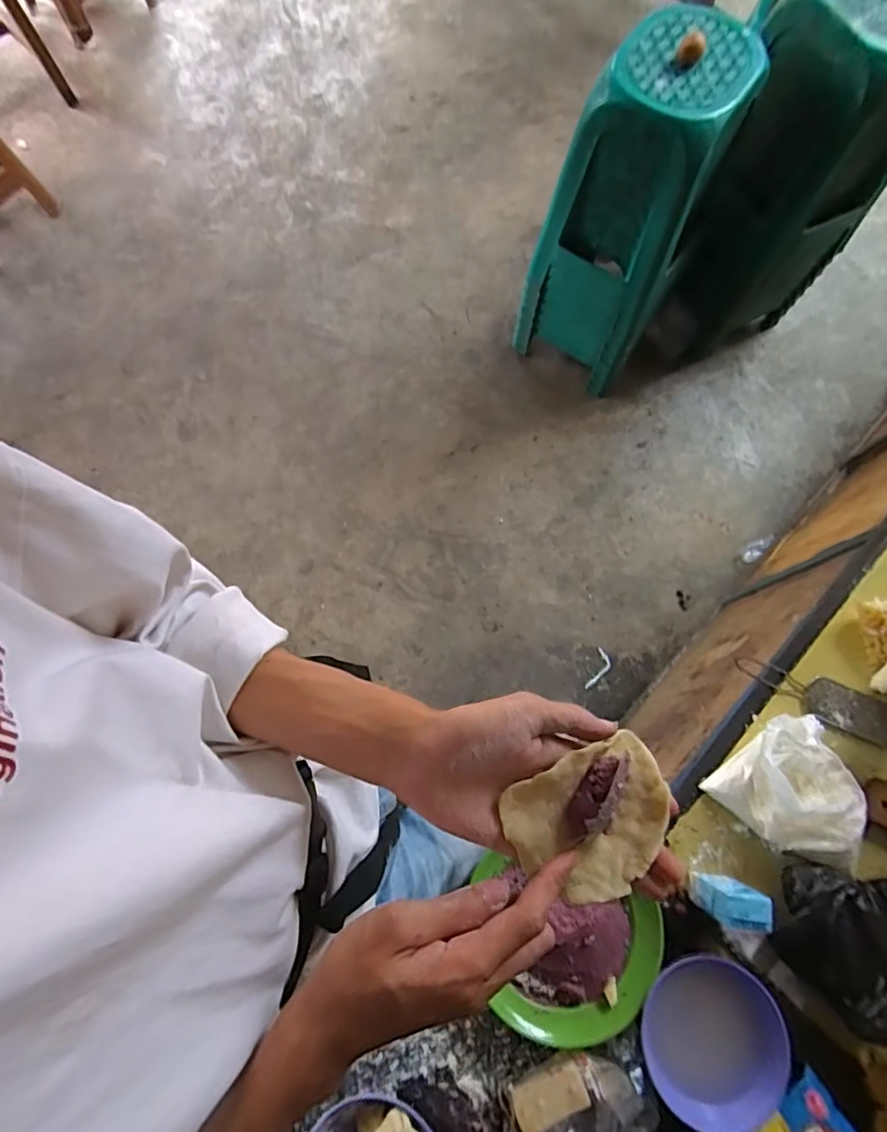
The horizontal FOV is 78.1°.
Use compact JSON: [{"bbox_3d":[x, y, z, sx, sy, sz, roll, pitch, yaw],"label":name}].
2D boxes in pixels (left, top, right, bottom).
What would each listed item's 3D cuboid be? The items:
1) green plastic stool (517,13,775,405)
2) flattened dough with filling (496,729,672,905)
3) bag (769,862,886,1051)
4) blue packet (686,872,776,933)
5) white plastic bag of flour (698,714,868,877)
[{"bbox_3d":[0.414,-0.811,1.323,0.348,0.685,0.338,19,76,5],"label":"green plastic stool"},{"bbox_3d":[0.093,0.152,0.326,0.101,0.031,0.079,-29,77,-9],"label":"flattened dough with filling"},{"bbox_3d":[0.455,0.406,0.601,0.151,0.055,0.157,36,79,9],"label":"bag"},{"bbox_3d":[0.313,0.367,0.600,0.057,0.074,0.033,9,76,3],"label":"blue packet"},{"bbox_3d":[0.433,0.269,0.653,0.168,0.054,0.147,41,80,10],"label":"white plastic bag of flour"}]

